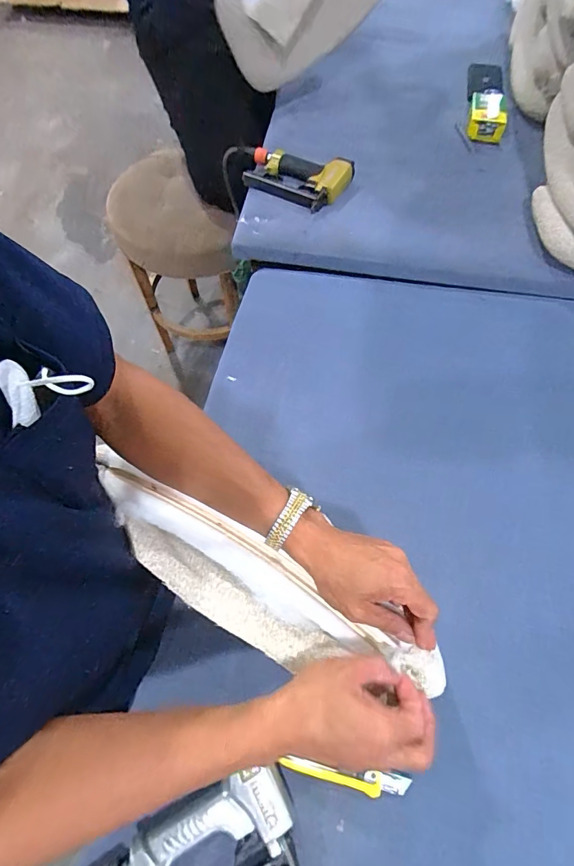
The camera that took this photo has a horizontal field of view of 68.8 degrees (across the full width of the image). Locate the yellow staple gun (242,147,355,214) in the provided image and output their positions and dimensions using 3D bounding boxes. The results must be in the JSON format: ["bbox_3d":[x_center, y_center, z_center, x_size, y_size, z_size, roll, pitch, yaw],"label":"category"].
[{"bbox_3d":[0.012,-0.552,0.893,0.231,0.061,0.111,27,68,12],"label":"yellow staple gun"}]

